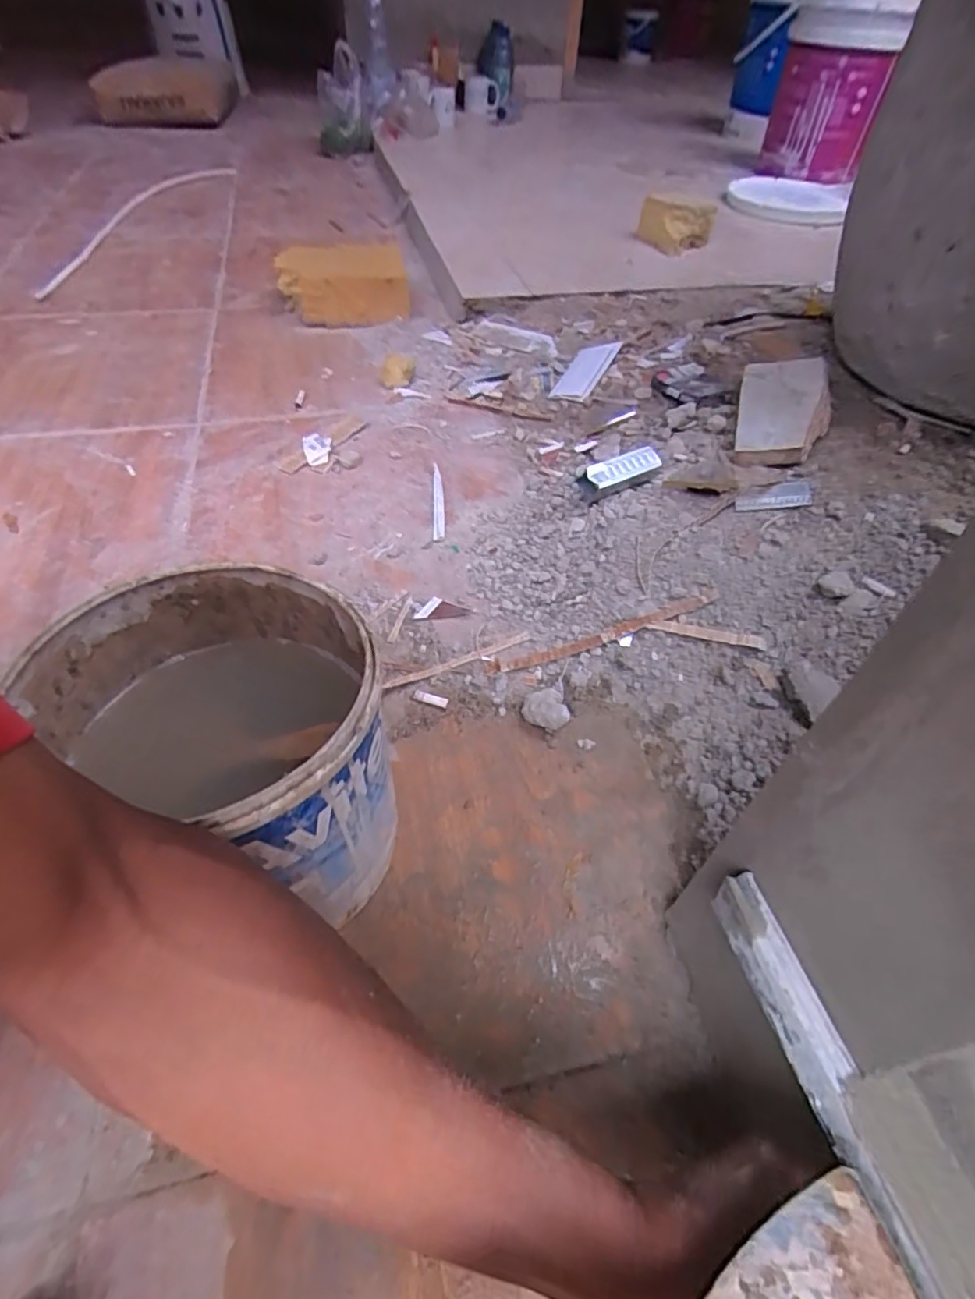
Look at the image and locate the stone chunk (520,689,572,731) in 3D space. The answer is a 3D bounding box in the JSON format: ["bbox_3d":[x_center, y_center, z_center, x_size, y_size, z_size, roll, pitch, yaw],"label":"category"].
[{"bbox_3d":[0.048,0.052,0.504,0.033,0.026,0.033,-11,52,-9],"label":"stone chunk"}]

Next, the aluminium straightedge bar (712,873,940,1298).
[{"bbox_3d":[0.162,0.244,0.198,0.022,0.033,0.332,-11,51,-9],"label":"aluminium straightedge bar"}]

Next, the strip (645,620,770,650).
[{"bbox_3d":[0.199,-0.013,0.541,0.103,0.008,0.012,11,52,8],"label":"strip"}]

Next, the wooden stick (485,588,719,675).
[{"bbox_3d":[0.106,-0.014,0.552,0.219,0.012,0.015,-19,53,0],"label":"wooden stick"}]

